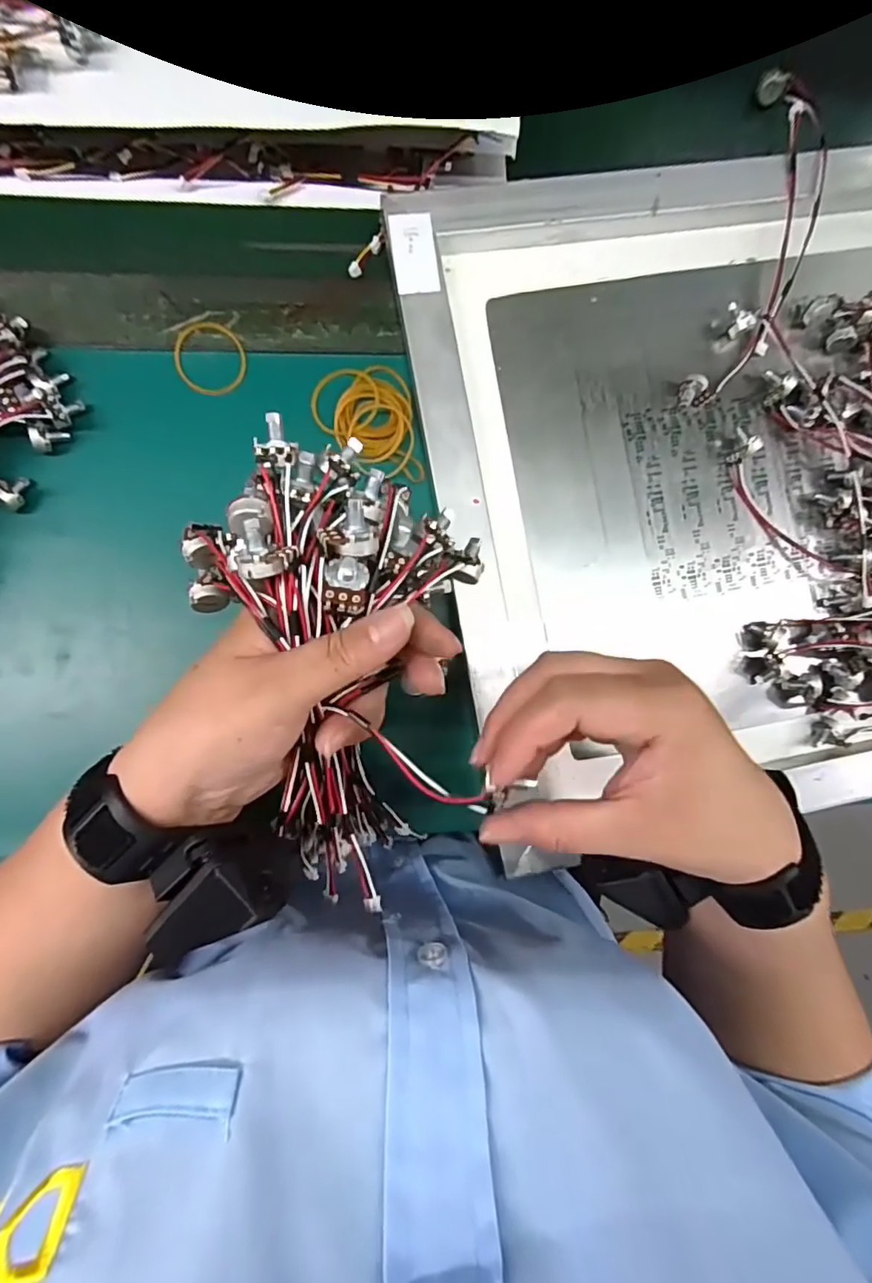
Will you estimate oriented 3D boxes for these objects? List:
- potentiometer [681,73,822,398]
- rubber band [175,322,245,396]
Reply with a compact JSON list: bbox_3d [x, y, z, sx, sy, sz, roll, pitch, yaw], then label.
[{"bbox_3d":[0.218,-0.270,0.358,0.050,0.028,0.246,16,87,-5],"label":"potentiometer"},{"bbox_3d":[-0.140,-0.176,0.333,0.042,0.004,0.045,-1,88,-6],"label":"rubber band"}]

